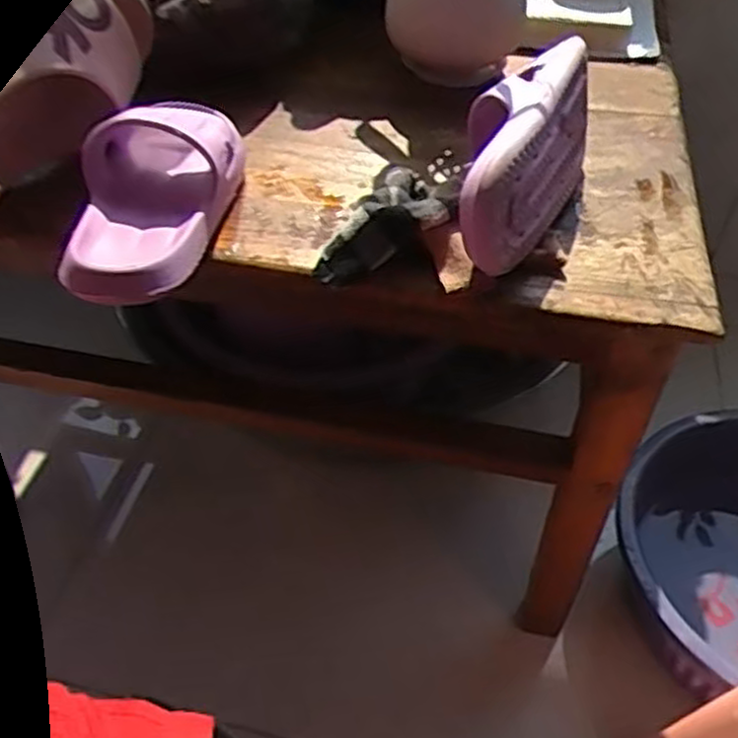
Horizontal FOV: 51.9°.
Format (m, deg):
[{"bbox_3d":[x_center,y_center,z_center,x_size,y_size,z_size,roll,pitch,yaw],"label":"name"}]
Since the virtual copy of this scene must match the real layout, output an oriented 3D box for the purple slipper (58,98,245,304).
[{"bbox_3d":[-0.158,-0.128,0.557,0.109,0.056,0.206,-1,46,-3],"label":"purple slipper"}]

